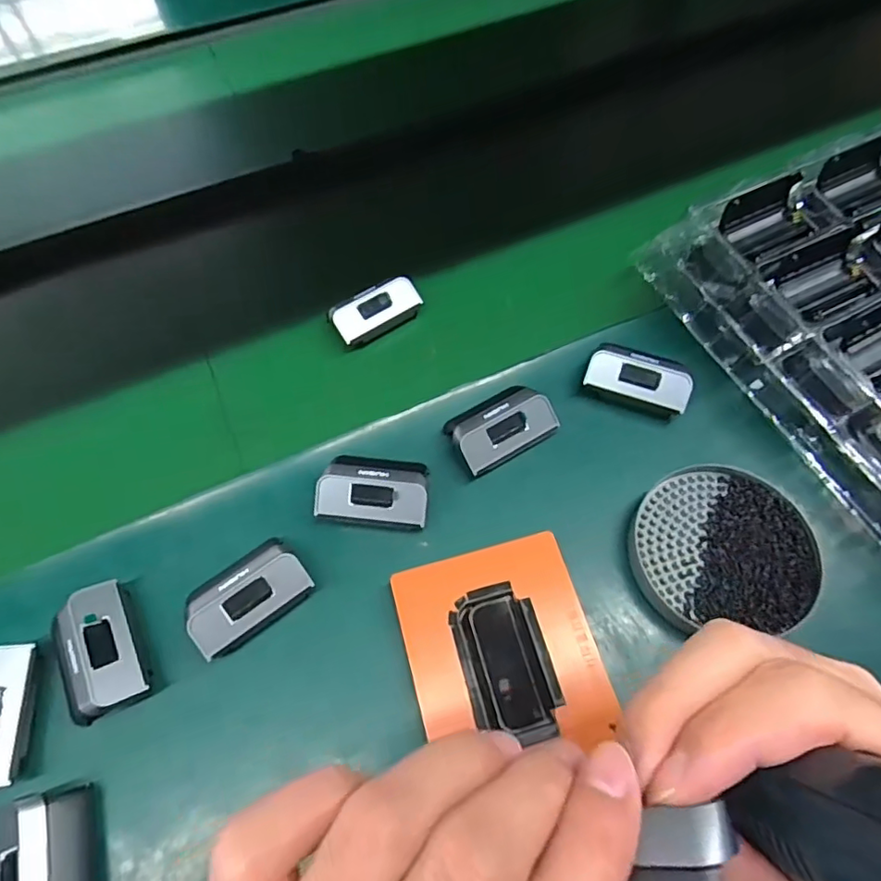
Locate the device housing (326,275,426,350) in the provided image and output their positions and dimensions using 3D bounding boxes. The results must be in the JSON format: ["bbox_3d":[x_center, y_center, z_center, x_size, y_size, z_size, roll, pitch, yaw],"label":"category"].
[{"bbox_3d":[-0.055,-0.111,0.469,0.077,0.022,0.036,-34,66,-16],"label":"device housing"}]

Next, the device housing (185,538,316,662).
[{"bbox_3d":[-0.123,0.099,0.354,0.074,0.031,0.046,-34,66,-16],"label":"device housing"}]

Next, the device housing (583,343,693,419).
[{"bbox_3d":[0.150,-0.044,0.425,0.074,0.034,0.036,19,63,12],"label":"device housing"}]

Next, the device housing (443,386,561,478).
[{"bbox_3d":[0.043,-0.011,0.406,0.077,0.027,0.048,-29,64,-14],"label":"device housing"}]

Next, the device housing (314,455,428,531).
[{"bbox_3d":[-0.045,0.034,0.380,0.073,0.021,0.043,4,61,4],"label":"device housing"}]

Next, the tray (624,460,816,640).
[{"bbox_3d":[0.184,0.068,0.369,0.110,0.020,0.106,-1,61,1],"label":"tray"}]

